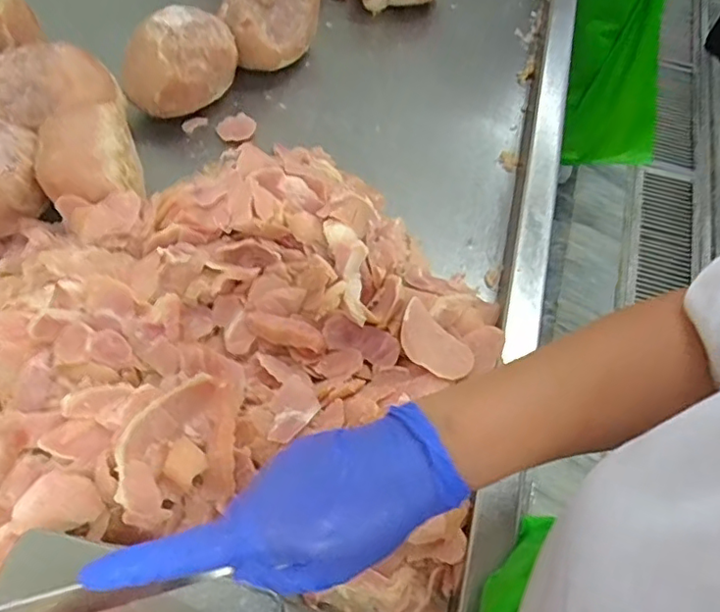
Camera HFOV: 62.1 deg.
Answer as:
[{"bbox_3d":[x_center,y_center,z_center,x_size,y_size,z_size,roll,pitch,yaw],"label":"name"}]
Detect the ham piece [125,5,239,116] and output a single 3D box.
[{"bbox_3d":[-0.224,-0.306,0.766,0.149,0.103,0.098,-34,67,-22],"label":"ham piece"}]

